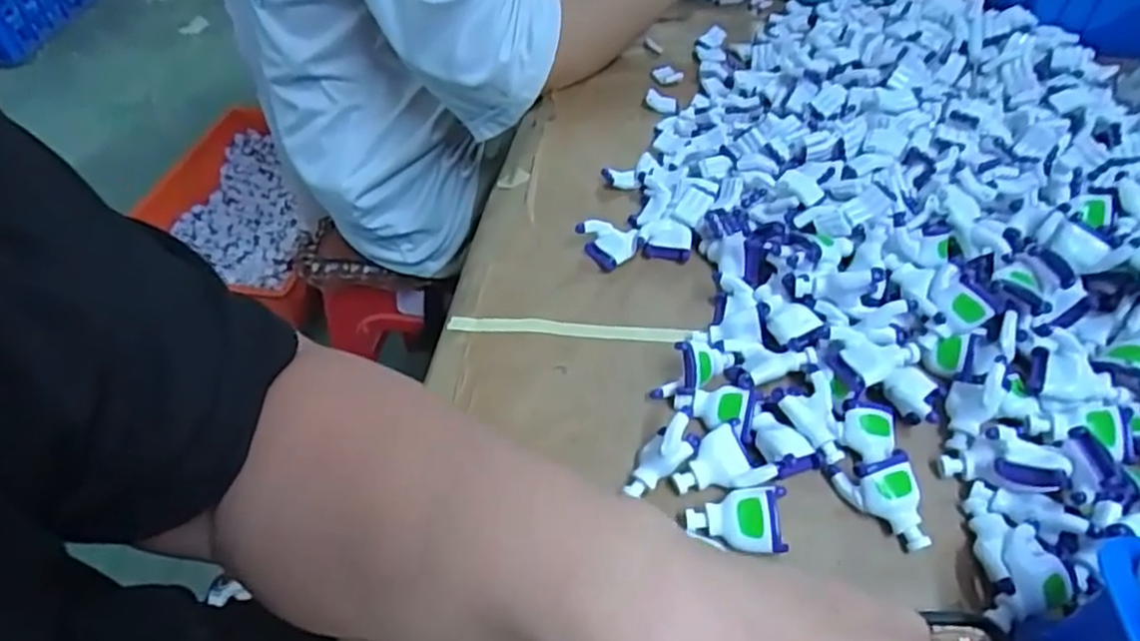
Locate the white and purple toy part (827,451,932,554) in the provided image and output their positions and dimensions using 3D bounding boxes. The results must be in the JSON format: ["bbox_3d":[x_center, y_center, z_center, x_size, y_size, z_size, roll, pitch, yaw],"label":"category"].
[{"bbox_3d":[0.135,0.079,0.314,0.032,0.022,0.039,-1,47,1],"label":"white and purple toy part"}]

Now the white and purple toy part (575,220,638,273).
[{"bbox_3d":[0.025,-0.049,0.435,0.029,0.020,0.031,-30,53,-23],"label":"white and purple toy part"}]

